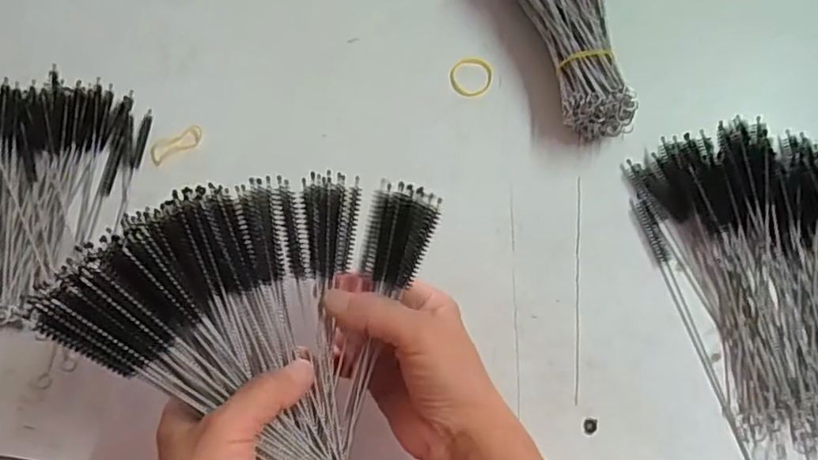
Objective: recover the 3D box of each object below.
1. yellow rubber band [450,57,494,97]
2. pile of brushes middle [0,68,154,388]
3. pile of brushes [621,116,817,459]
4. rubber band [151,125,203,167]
[{"bbox_3d":[0.051,-0.127,0.507,0.035,0.004,0.039,5,67,5],"label":"yellow rubber band"},{"bbox_3d":[-0.329,-0.022,0.469,0.213,0.026,0.216,6,68,5],"label":"pile of brushes middle"},{"bbox_3d":[0.279,0.027,0.410,0.192,0.034,0.234,-14,67,-3],"label":"pile of brushes"},{"bbox_3d":[-0.187,-0.069,0.496,0.045,0.004,0.019,-32,77,-8],"label":"rubber band"}]

